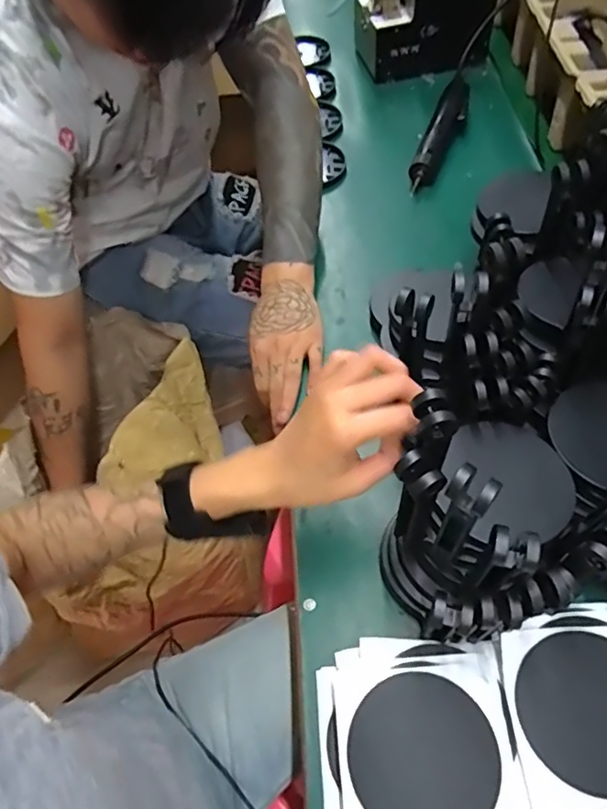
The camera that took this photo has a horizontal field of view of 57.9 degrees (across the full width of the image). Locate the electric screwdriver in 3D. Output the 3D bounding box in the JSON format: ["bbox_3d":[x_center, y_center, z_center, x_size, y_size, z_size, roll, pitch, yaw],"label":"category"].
[{"bbox_3d":[0.190,-0.376,0.749,0.036,0.032,0.246,20,62,12],"label":"electric screwdriver"}]

